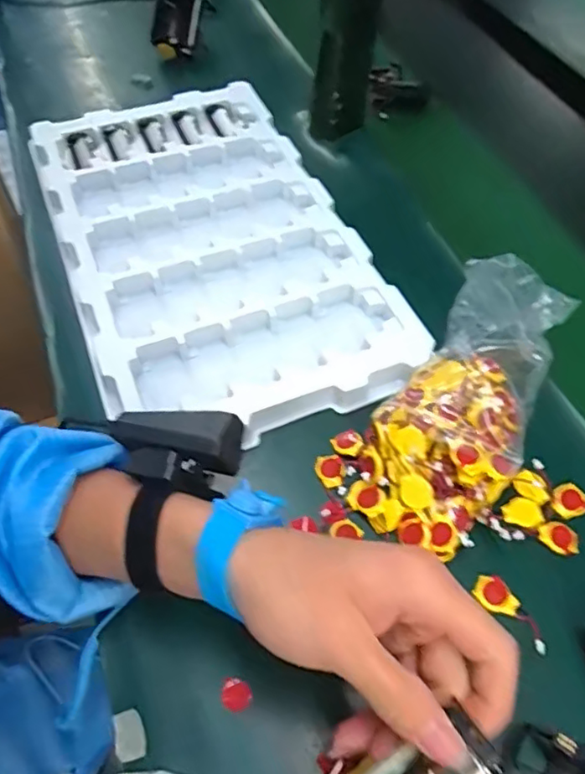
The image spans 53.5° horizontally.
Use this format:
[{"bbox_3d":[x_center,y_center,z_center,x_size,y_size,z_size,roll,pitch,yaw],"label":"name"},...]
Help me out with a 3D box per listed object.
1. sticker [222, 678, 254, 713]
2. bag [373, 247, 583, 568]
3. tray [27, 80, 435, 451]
[{"bbox_3d":[-0.031,0.173,0.326,0.017,0.004,0.016,1,55,-1],"label":"sticker"},{"bbox_3d":[0.120,0.007,0.404,0.095,0.055,0.218,23,70,14],"label":"bag"},{"bbox_3d":[-0.079,-0.138,0.521,0.240,0.024,0.418,-17,57,-14],"label":"tray"}]

